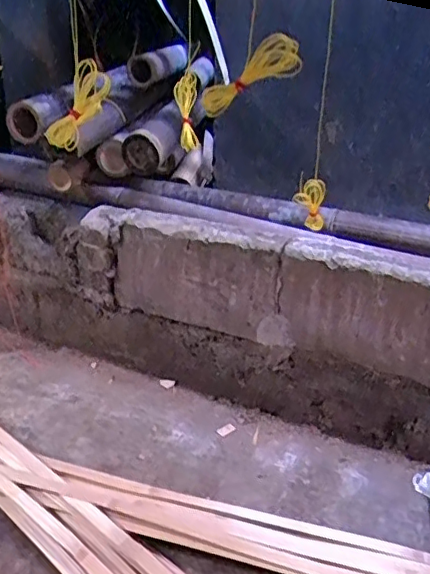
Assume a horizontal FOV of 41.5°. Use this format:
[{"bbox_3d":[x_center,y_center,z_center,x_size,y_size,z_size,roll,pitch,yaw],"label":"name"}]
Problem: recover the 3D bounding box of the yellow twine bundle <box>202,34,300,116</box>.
[{"bbox_3d":[0.029,-0.183,0.495,0.101,0.040,0.030,-24,4,33],"label":"yellow twine bundle"}]

